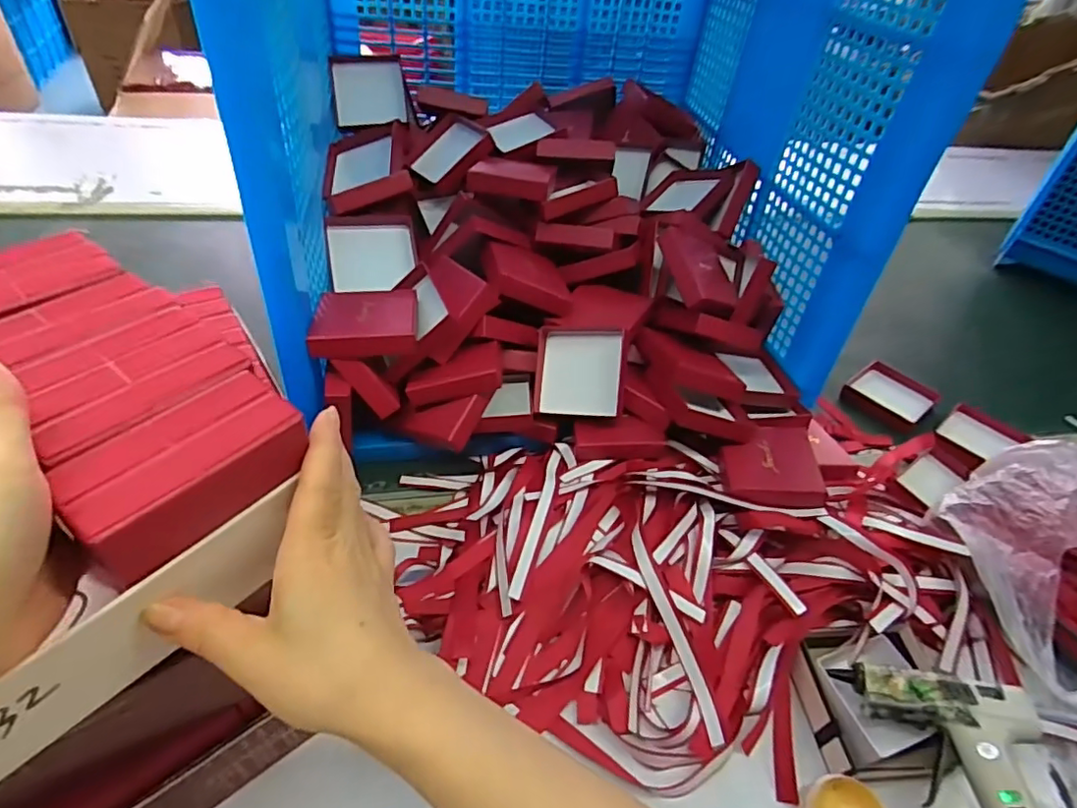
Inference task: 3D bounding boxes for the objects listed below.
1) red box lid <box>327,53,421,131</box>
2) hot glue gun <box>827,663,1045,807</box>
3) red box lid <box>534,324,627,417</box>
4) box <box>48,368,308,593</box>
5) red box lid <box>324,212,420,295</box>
[{"bbox_3d":[-0.222,-0.404,0.762,0.110,0.039,0.107,-10,82,-2],"label":"red box lid"},{"bbox_3d":[0.283,0.249,0.408,0.121,0.049,0.115,14,43,7],"label":"hot glue gun"},{"bbox_3d":[0.043,-0.035,0.592,0.095,0.020,0.092,1,78,33],"label":"red box lid"},{"bbox_3d":[-0.149,0.028,0.251,0.042,0.035,0.087,33,49,24],"label":"box"},{"bbox_3d":[-0.179,-0.165,0.632,0.091,0.019,0.088,-6,76,-21],"label":"red box lid"}]

